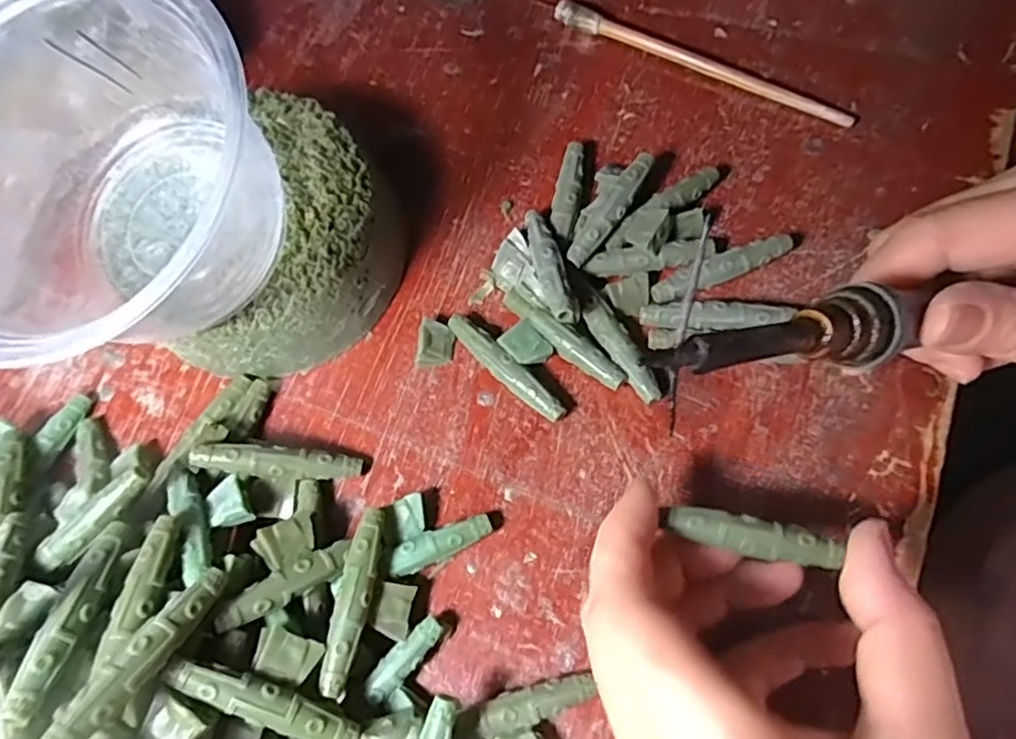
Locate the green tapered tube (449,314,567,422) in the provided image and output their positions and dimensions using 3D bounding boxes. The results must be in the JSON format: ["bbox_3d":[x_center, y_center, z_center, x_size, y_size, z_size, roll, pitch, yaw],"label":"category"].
[{"bbox_3d":[-0.001,0.000,0.241,0.056,0.010,0.010,42,78,17],"label":"green tapered tube"}]

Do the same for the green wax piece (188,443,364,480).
[{"bbox_3d":[-0.080,0.032,0.224,0.056,0.005,0.010,7,69,-14],"label":"green wax piece"}]

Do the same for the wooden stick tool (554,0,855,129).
[{"bbox_3d":[0.085,-0.138,0.286,0.139,0.009,0.009,27,74,13],"label":"wooden stick tool"}]

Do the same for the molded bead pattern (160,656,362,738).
[{"bbox_3d":[-0.068,0.094,0.180,0.055,0.005,0.010,28,71,-10],"label":"molded bead pattern"}]

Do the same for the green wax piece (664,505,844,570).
[{"bbox_3d":[0.072,0.049,0.187,0.047,0.004,0.010,11,70,11],"label":"green wax piece"}]

